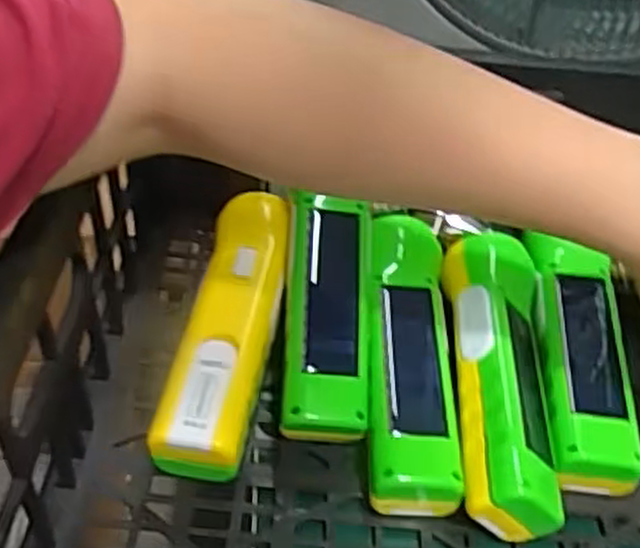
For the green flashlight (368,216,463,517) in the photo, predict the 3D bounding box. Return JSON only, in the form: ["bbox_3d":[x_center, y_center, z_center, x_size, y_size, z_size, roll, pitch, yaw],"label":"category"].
[{"bbox_3d":[0.045,0.041,0.409,0.044,0.052,0.168,4,42,-1],"label":"green flashlight"}]

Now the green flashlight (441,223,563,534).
[{"bbox_3d":[0.092,0.047,0.398,0.047,0.042,0.171,-18,41,20],"label":"green flashlight"}]

